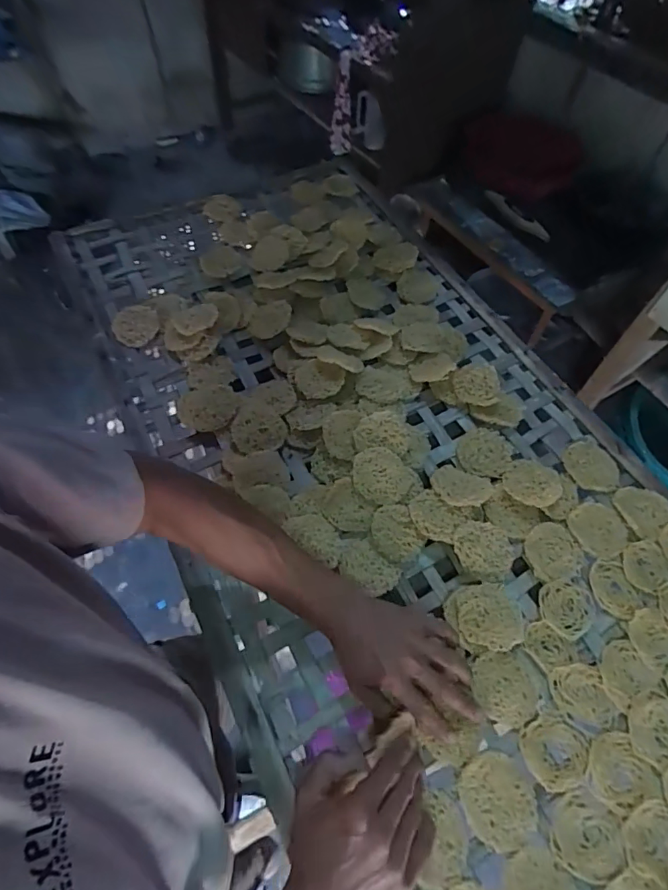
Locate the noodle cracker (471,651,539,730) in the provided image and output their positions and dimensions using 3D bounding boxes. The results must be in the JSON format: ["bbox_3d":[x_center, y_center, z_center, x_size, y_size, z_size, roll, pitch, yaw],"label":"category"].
[{"bbox_3d":[0.182,0.257,0.501,0.063,0.008,0.069,1,58,-2],"label":"noodle cracker"}]

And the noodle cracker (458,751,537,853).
[{"bbox_3d":[0.156,0.337,0.450,0.068,0.007,0.073,1,58,-2],"label":"noodle cracker"}]

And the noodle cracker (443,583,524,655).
[{"bbox_3d":[0.168,0.193,0.531,0.082,0.013,0.072,-2,58,-3],"label":"noodle cracker"}]

